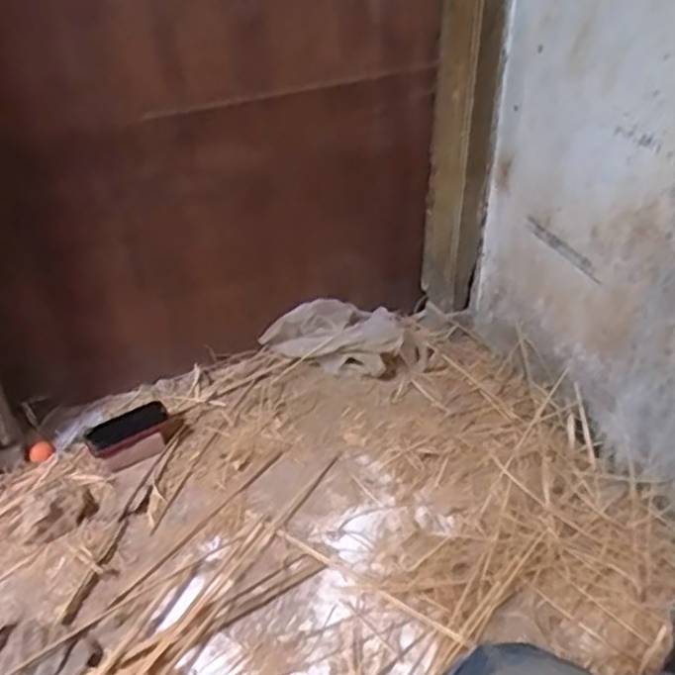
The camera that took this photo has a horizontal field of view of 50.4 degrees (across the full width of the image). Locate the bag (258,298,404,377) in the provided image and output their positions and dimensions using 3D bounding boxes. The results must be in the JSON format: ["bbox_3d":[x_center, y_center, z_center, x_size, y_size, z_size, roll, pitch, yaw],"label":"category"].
[{"bbox_3d":[0.003,-0.008,1.368,0.255,0.102,0.137,12,40,16],"label":"bag"}]

